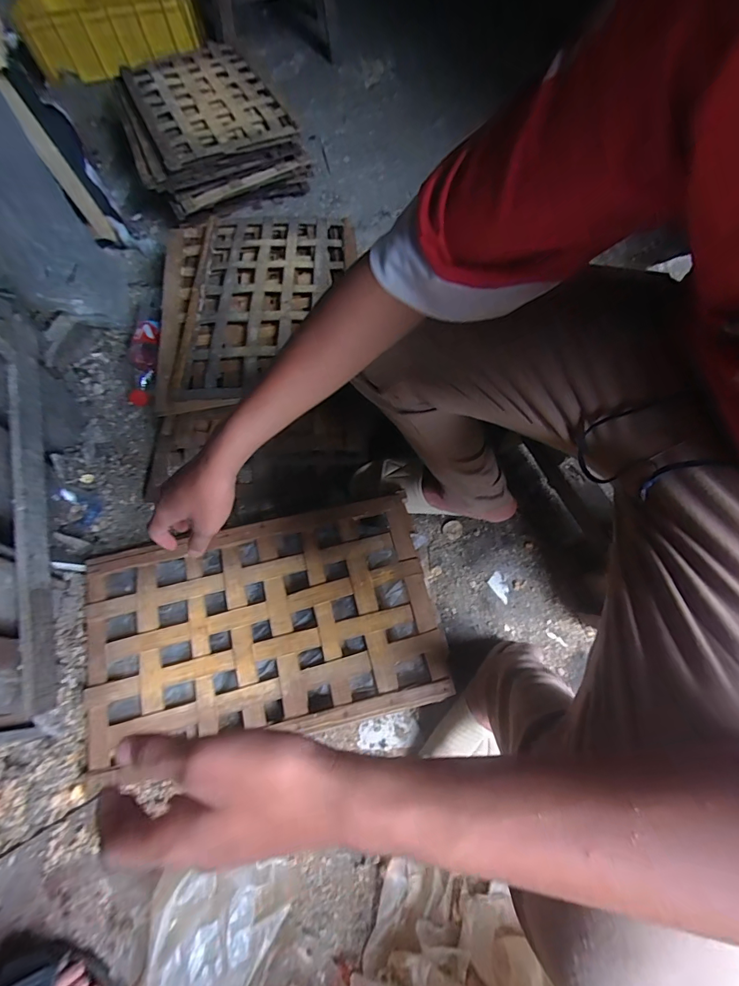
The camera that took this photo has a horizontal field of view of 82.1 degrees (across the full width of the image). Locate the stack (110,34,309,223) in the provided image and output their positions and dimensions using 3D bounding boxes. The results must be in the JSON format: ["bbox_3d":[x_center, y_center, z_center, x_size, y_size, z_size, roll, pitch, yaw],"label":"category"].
[{"bbox_3d":[-0.412,-0.919,1.091,0.398,0.158,0.450,-27,68,-12],"label":"stack"}]

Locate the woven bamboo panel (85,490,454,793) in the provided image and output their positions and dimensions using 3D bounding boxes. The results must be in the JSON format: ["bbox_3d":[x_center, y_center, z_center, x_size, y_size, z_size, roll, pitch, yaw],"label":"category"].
[{"bbox_3d":[-0.163,0.197,0.652,0.520,0.028,0.315,-12,66,-6],"label":"woven bamboo panel"}]

